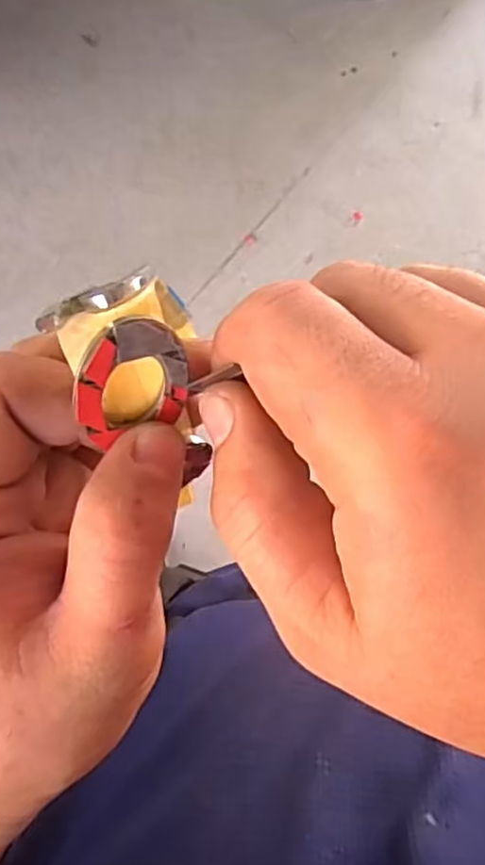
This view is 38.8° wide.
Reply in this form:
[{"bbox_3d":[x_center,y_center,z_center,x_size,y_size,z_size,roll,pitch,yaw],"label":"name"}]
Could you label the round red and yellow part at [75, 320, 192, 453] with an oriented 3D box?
[{"bbox_3d":[-0.028,-0.014,0.172,0.028,0.032,0.007,-18,49,-18],"label":"round red and yellow part"}]

